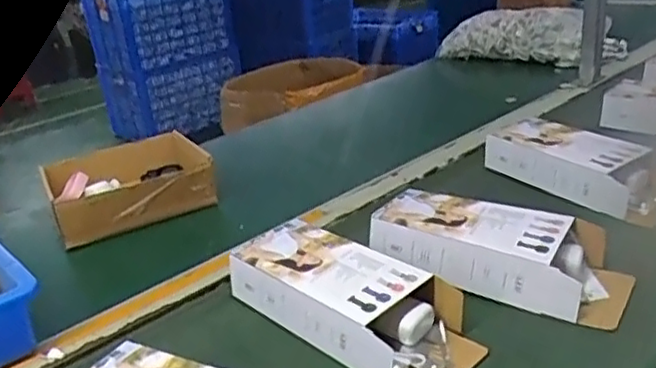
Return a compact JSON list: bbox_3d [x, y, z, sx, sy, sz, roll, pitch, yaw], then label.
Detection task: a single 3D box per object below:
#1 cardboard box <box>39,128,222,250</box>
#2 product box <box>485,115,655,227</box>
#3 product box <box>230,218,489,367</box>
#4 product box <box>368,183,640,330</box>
[{"bbox_3d":[-0.281,0.000,0.928,0.209,0.065,0.179,-14,28,-20],"label":"cardboard box"},{"bbox_3d":[0.333,-0.022,0.856,0.108,0.068,0.254,-22,26,-32],"label":"product box"},{"bbox_3d":[0.023,0.110,0.630,0.250,0.065,0.109,13,30,42],"label":"product box"},{"bbox_3d":[0.175,0.068,0.683,0.255,0.066,0.108,10,28,37],"label":"product box"}]

